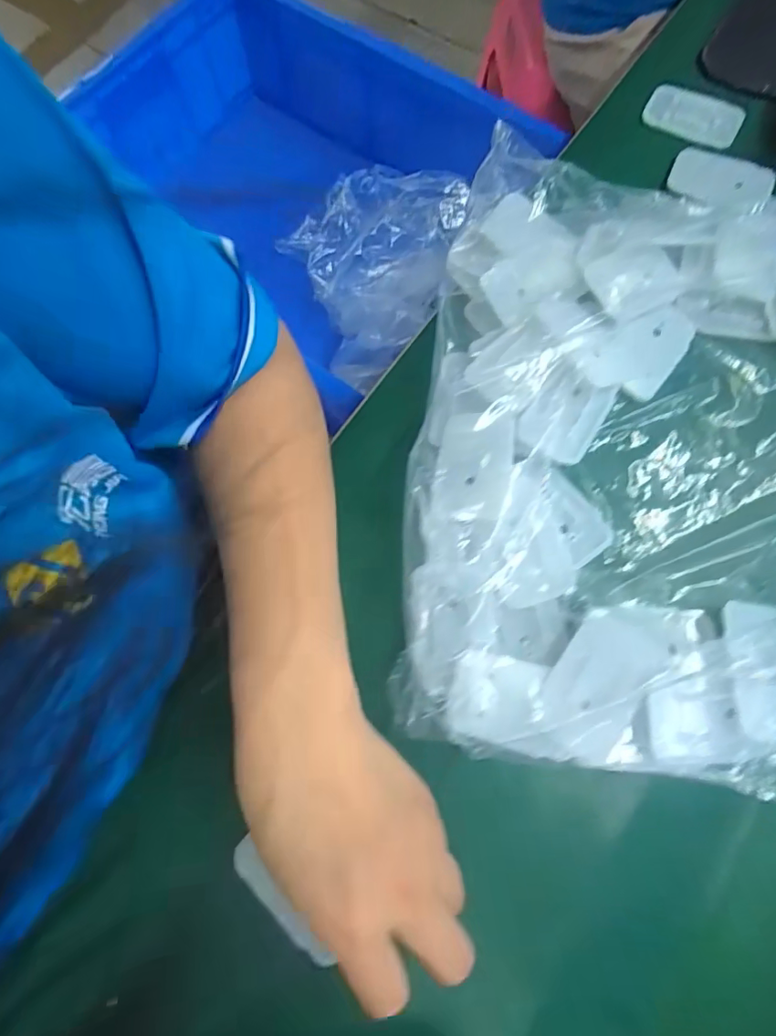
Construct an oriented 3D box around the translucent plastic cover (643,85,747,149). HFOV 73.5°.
[{"bbox_3d":[0.234,-0.309,0.397,0.070,0.006,0.045,33,75,10],"label":"translucent plastic cover"}]

